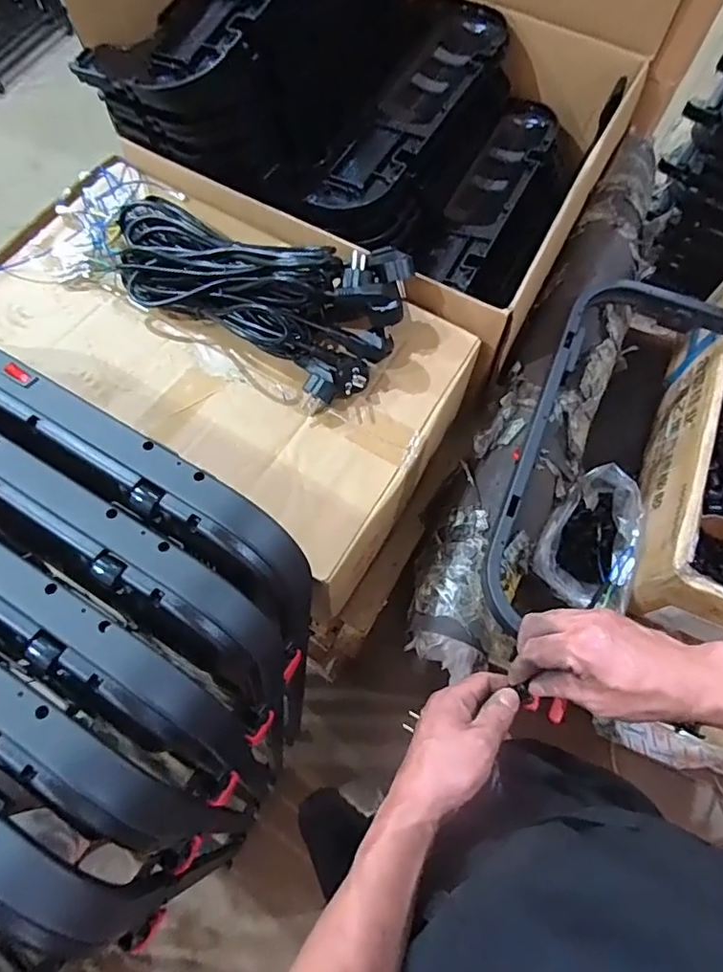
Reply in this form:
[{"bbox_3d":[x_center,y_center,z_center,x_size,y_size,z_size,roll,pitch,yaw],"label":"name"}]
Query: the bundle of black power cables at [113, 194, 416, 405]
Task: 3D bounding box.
[{"bbox_3d":[-0.125,-0.219,0.605,0.341,0.079,0.160,22,69,8],"label":"bundle of black power cables"}]

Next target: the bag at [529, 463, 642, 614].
[{"bbox_3d":[0.299,0.070,0.728,0.121,0.114,0.172,17,69,6],"label":"bag"}]

